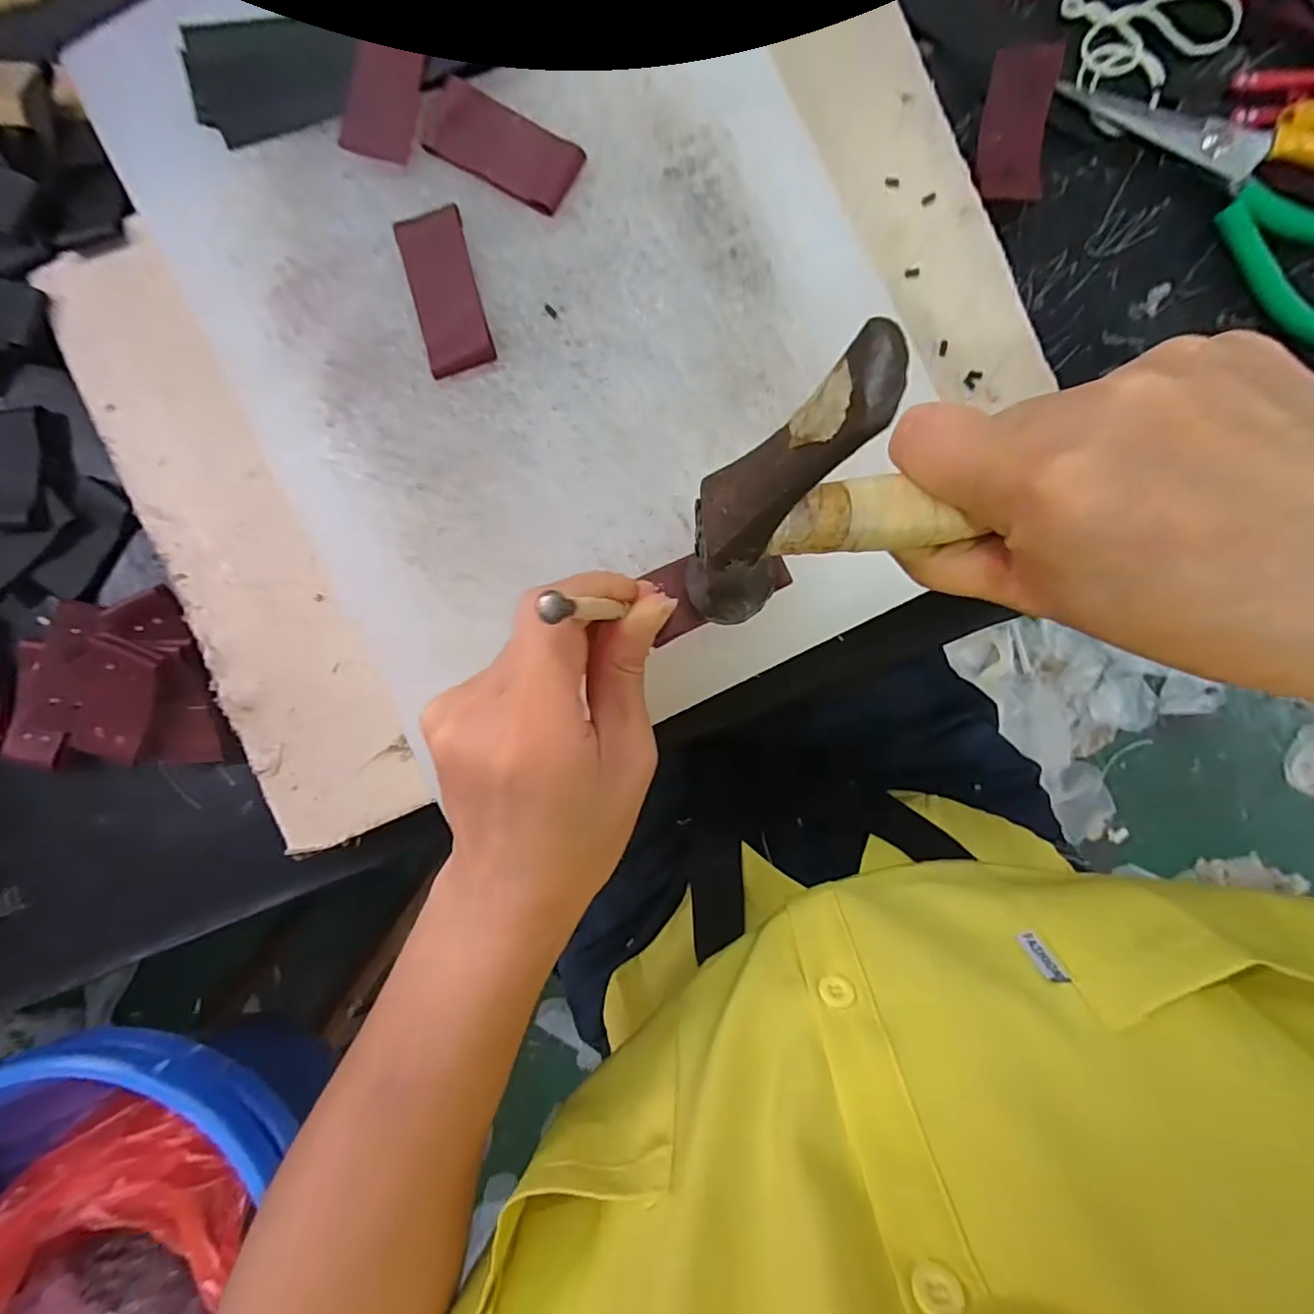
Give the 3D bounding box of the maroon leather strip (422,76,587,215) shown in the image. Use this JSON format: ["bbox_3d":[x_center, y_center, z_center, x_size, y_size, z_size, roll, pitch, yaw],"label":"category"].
[{"bbox_3d":[-0.062,-0.201,0.233,0.061,0.006,0.028,30,94,0],"label":"maroon leather strip"}]

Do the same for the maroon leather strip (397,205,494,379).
[{"bbox_3d":[-0.085,-0.146,0.237,0.027,0.006,0.060,-14,93,2],"label":"maroon leather strip"}]

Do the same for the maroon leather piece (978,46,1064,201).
[{"bbox_3d":[0.158,-0.231,0.261,0.027,0.018,0.059,5,94,1],"label":"maroon leather piece"}]

